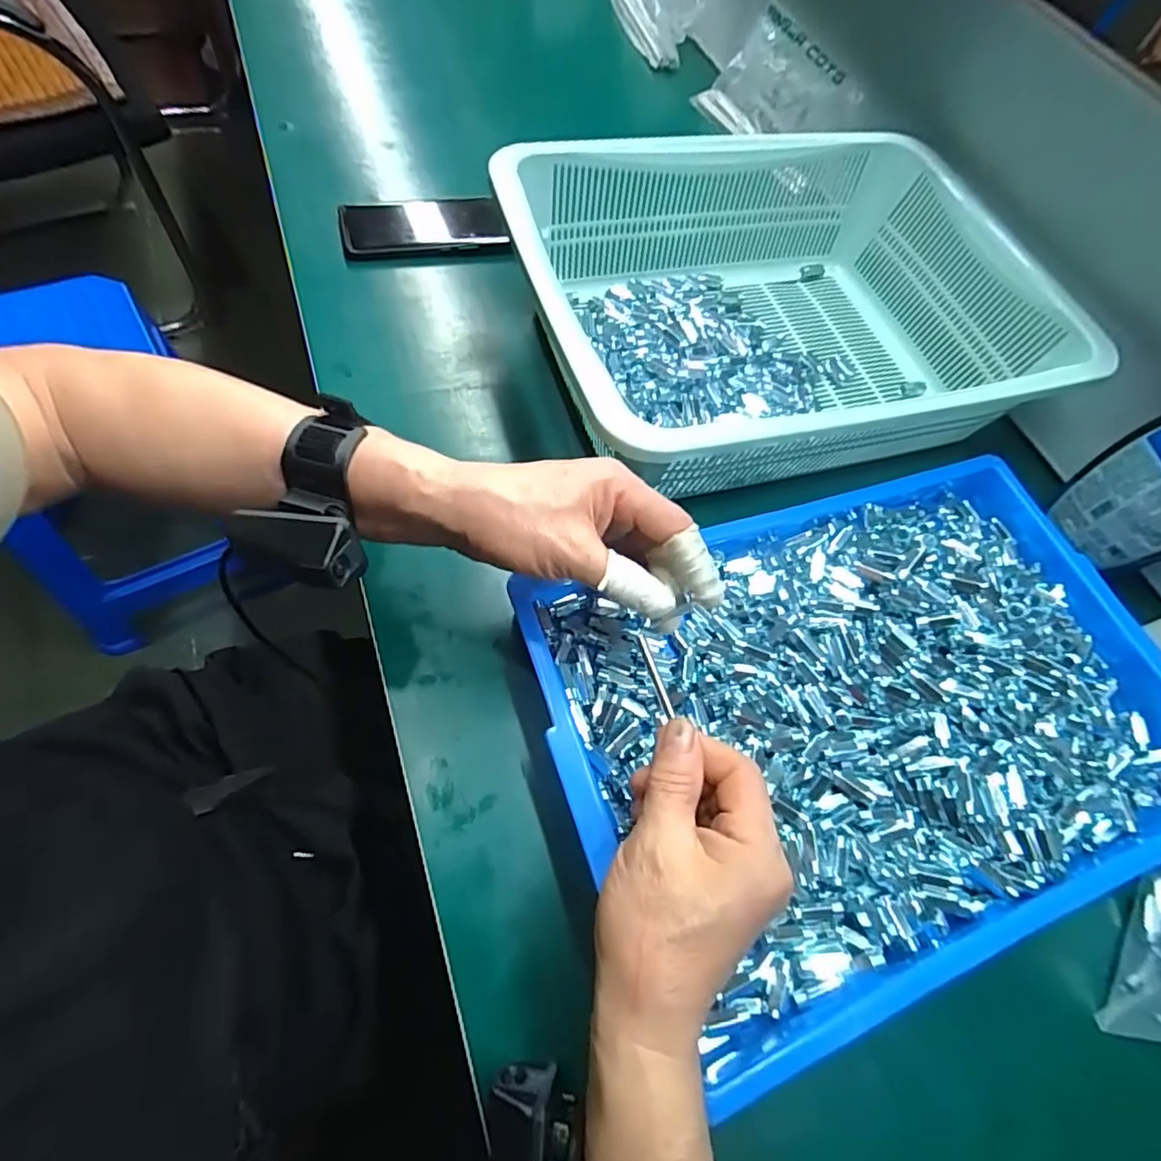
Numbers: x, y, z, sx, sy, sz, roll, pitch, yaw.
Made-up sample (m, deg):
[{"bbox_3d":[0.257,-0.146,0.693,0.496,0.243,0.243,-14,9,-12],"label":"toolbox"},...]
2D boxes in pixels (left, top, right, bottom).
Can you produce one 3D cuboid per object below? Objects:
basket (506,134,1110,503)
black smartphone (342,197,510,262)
[{"bbox_3d":[0.165,-0.221,0.512,0.433,0.140,0.319,-12,65,-15],"label":"basket"},{"bbox_3d":[-0.153,-0.346,0.583,0.150,0.012,0.070,-11,72,-12],"label":"black smartphone"}]

